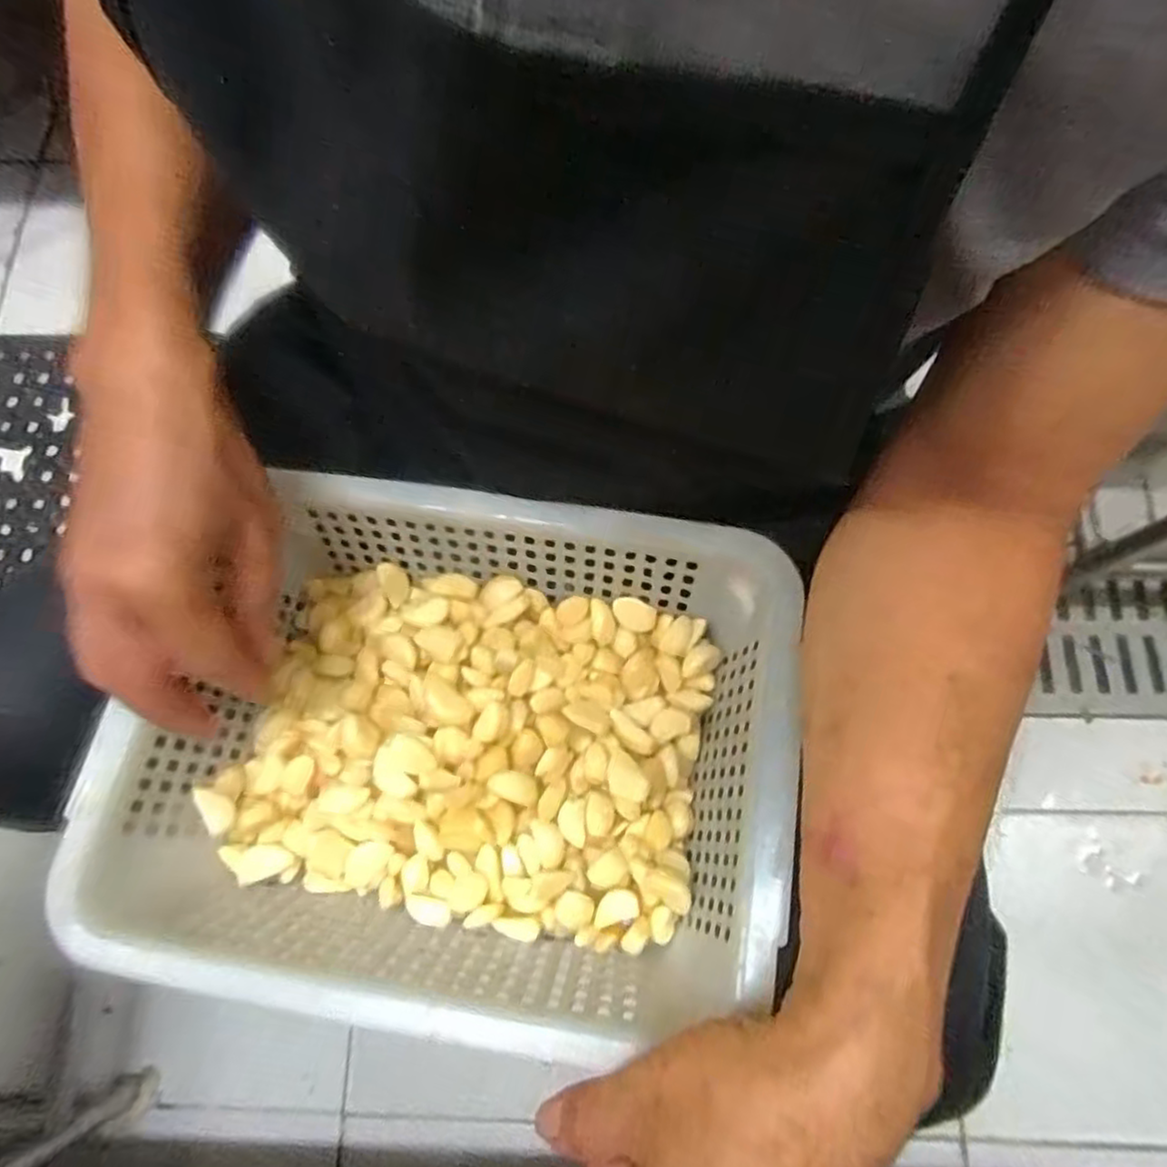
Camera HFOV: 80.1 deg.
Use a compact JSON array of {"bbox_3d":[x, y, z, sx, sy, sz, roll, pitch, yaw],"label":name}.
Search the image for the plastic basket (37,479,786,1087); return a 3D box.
[{"bbox_3d":[-0.059,0.079,0.348,0.301,0.080,0.224,7,73,4],"label":"plastic basket"}]

